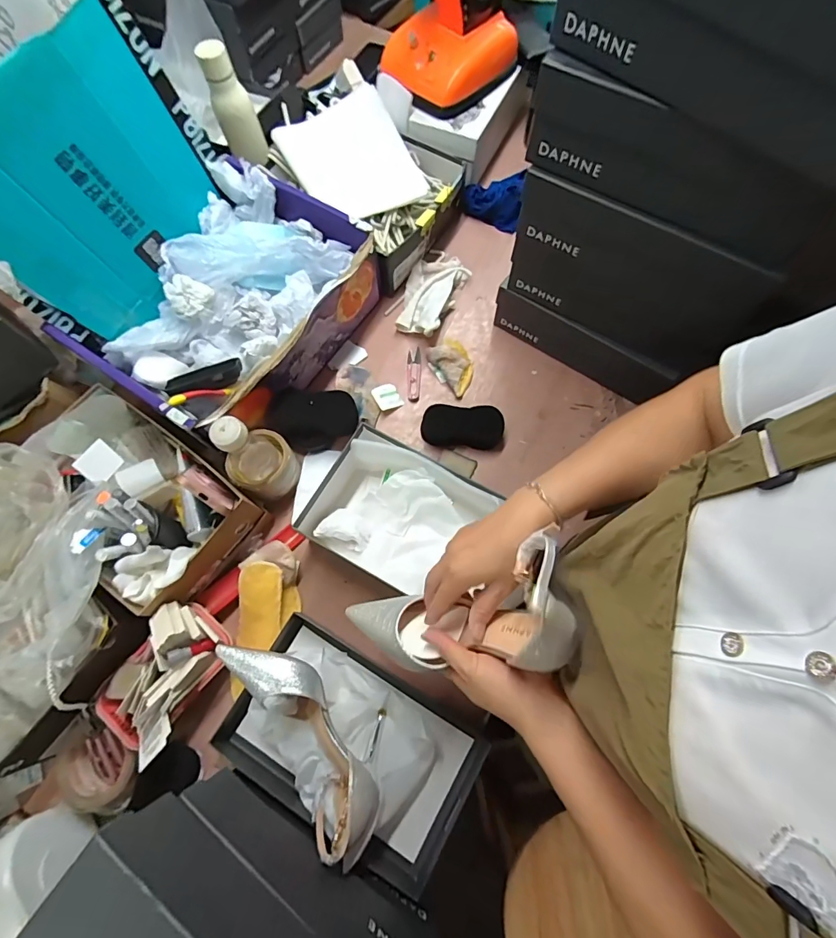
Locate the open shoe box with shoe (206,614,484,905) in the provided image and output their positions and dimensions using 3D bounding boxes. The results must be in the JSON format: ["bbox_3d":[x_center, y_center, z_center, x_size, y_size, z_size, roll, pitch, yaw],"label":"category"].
[{"bbox_3d":[-0.092,0.337,0.534,0.324,0.101,0.180,30,74,10],"label":"open shoe box with shoe"}]

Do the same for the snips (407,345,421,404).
[{"bbox_3d":[-0.007,-0.161,0.745,0.022,0.013,0.098,0,71,1],"label":"snips"}]

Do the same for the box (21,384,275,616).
[{"bbox_3d":[-0.392,0.034,0.597,0.302,0.127,0.179,34,75,12],"label":"box"}]

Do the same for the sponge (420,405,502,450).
[{"bbox_3d":[0.071,-0.068,0.696,0.127,0.028,0.060,4,71,2],"label":"sponge"}]

